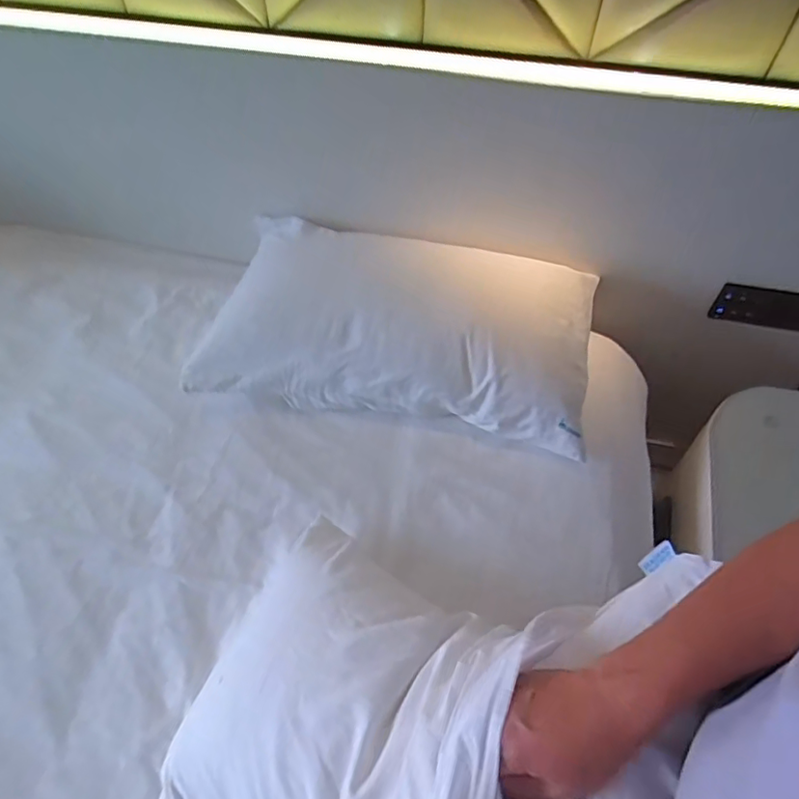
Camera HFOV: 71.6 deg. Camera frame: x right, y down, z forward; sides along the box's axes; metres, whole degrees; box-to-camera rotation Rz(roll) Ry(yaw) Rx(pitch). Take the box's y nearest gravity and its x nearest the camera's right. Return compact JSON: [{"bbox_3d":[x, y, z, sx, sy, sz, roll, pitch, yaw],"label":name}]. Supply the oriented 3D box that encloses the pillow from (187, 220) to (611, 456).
[{"bbox_3d":[0.002,-0.160,1.085,0.728,0.183,0.424,9,52,7],"label":"pillow"}]

